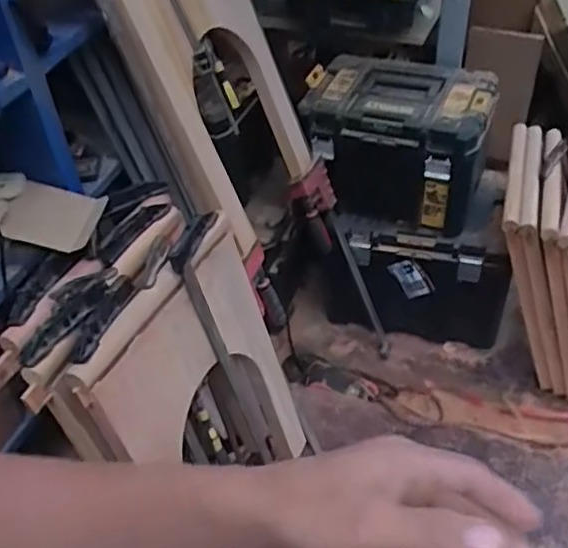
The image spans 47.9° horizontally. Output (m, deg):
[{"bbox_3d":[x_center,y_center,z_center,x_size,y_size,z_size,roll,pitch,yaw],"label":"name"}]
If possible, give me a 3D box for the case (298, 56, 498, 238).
[{"bbox_3d":[0.275,-0.310,1.587,0.419,0.321,0.291,10,45,16],"label":"case"}]

